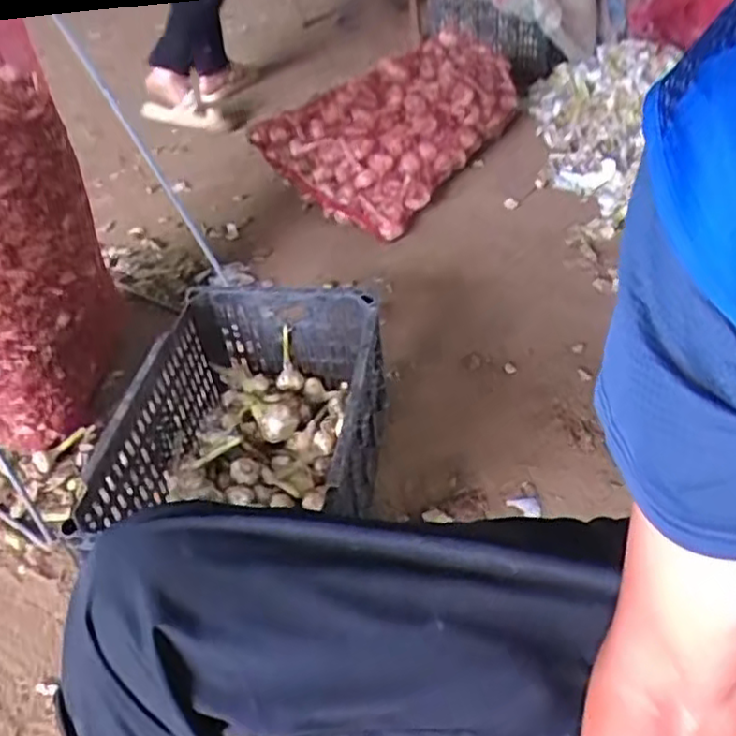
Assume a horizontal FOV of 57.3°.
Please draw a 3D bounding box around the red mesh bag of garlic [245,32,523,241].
[{"bbox_3d":[0.071,-0.572,1.563,0.331,0.205,0.592,25,53,32],"label":"red mesh bag of garlic"}]

